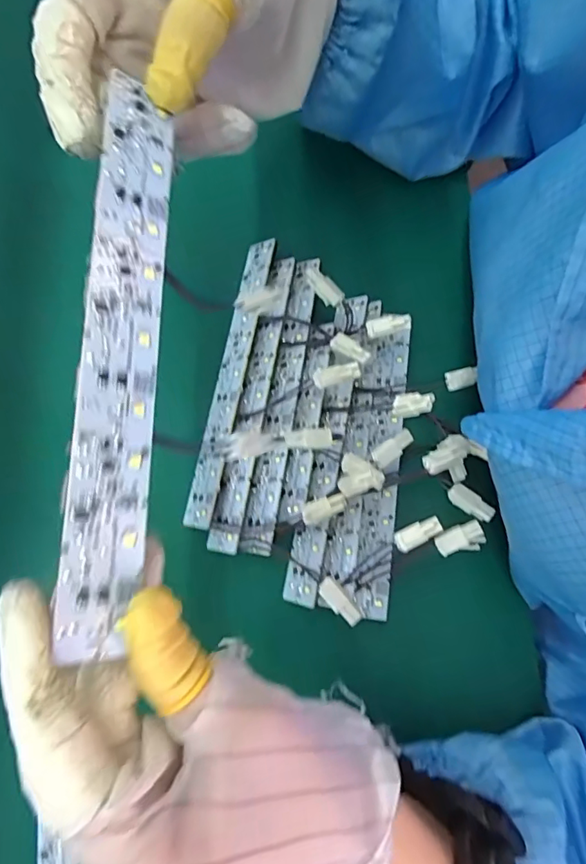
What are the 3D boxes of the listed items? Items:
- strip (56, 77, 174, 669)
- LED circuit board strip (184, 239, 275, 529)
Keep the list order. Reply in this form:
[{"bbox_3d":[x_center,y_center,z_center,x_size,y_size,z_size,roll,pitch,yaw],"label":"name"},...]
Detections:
[{"bbox_3d":[-0.055,-0.029,0.162,0.024,0.004,0.182,10,75,-37],"label":"strip"},{"bbox_3d":[-0.039,-0.036,0.321,0.018,0.005,0.189,11,78,2],"label":"LED circuit board strip"}]

